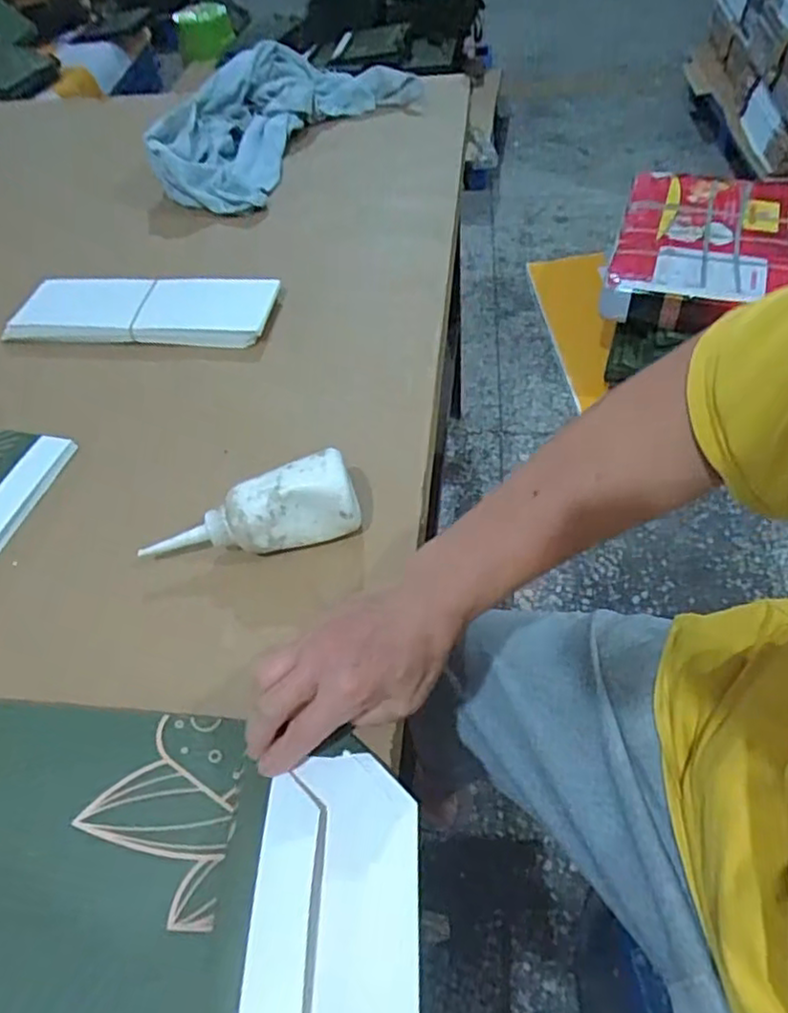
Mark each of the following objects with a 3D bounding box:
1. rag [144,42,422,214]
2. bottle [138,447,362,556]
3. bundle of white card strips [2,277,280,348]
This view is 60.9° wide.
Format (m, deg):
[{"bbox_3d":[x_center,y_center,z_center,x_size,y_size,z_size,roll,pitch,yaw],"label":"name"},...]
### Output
[{"bbox_3d":[-0.161,-0.551,0.935,0.213,0.082,0.397,31,59,27],"label":"rag"},{"bbox_3d":[-0.109,0.009,0.503,0.164,0.067,0.046,-13,51,-5],"label":"bottle"},{"bbox_3d":[-0.268,-0.212,0.715,0.276,0.021,0.091,3,57,8],"label":"bundle of white card strips"}]

